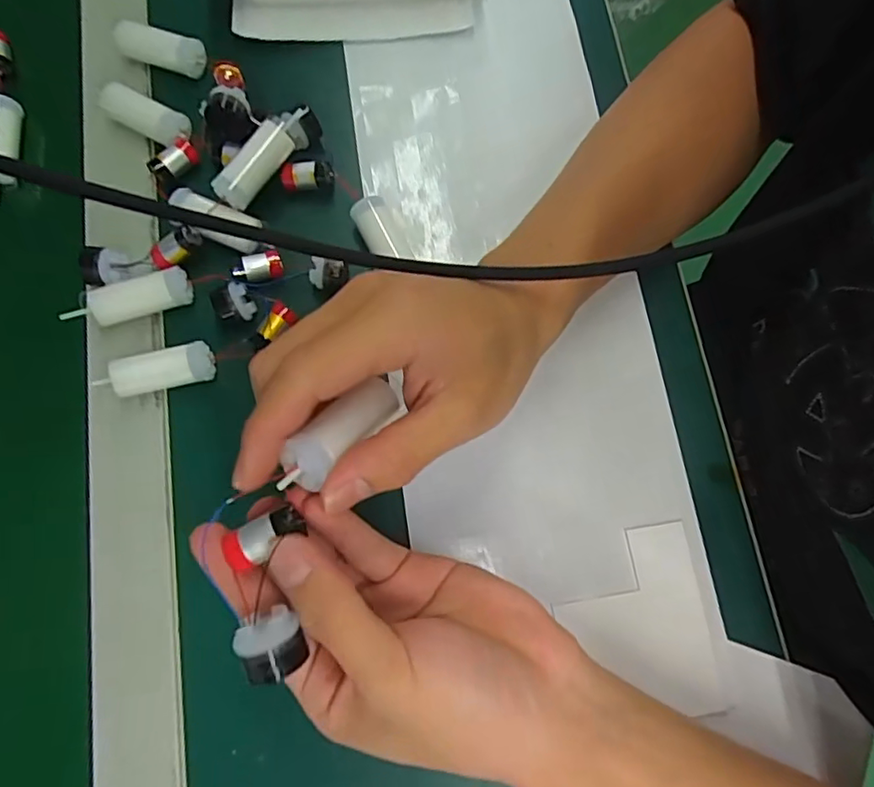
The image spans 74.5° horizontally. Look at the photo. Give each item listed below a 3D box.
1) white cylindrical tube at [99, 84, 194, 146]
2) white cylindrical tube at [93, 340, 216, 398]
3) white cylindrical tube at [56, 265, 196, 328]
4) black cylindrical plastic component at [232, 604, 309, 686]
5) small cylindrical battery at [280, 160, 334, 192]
[{"bbox_3d":[-0.172,-0.164,0.340,0.055,0.017,0.019,29,77,6],"label":"white cylindrical tube"},{"bbox_3d":[-0.148,-0.011,0.303,0.057,0.016,0.020,-13,77,-5],"label":"white cylindrical tube"},{"bbox_3d":[-0.167,-0.051,0.312,0.066,0.019,0.019,-17,77,-5],"label":"white cylindrical tube"},{"bbox_3d":[-0.055,0.084,0.192,0.018,0.016,0.021,-27,78,-8],"label":"black cylindrical plastic component"},{"bbox_3d":[-0.075,-0.126,0.332,0.029,0.009,0.013,-9,76,-3],"label":"small cylindrical battery"}]

